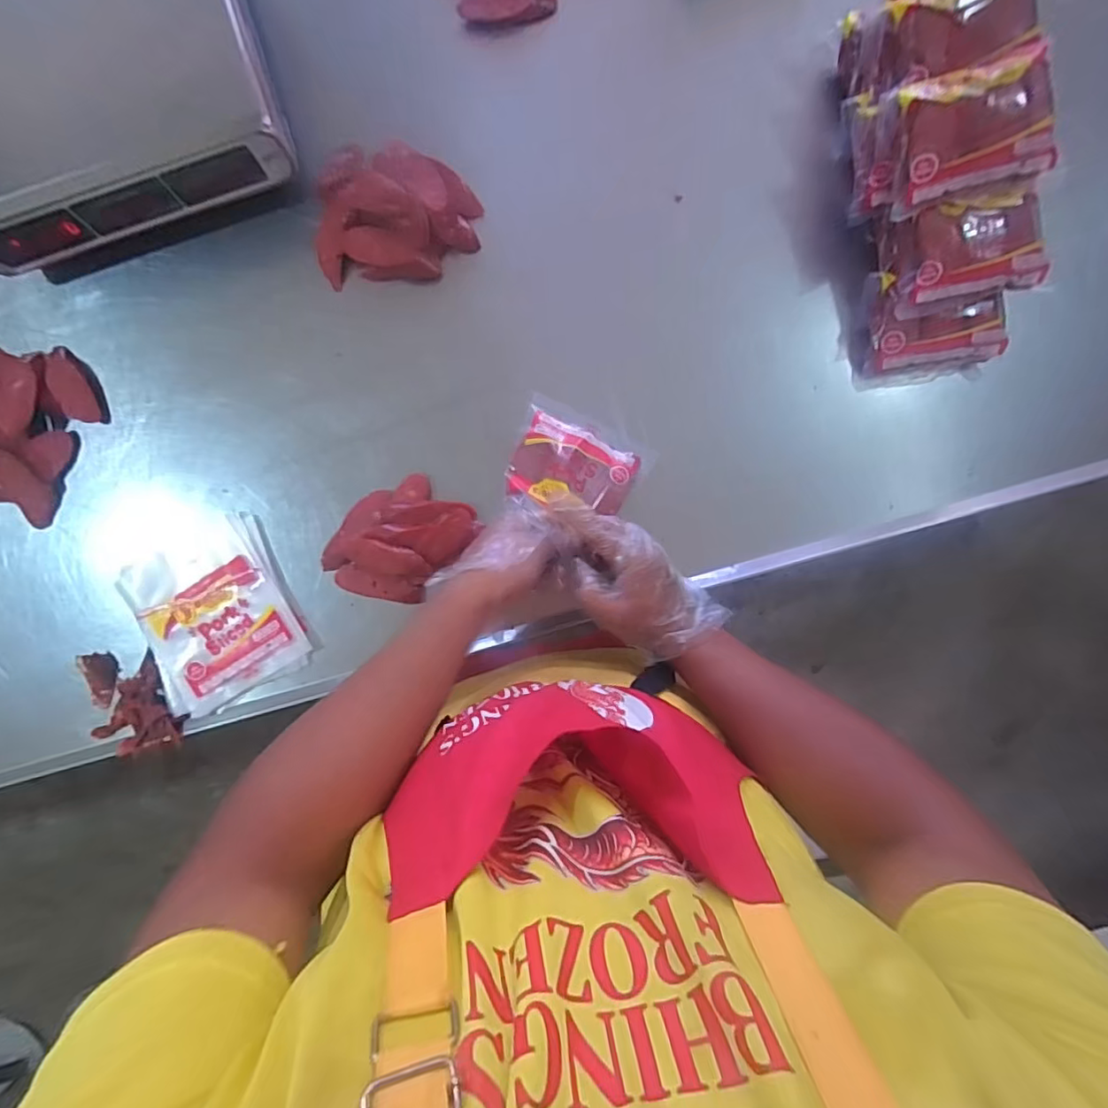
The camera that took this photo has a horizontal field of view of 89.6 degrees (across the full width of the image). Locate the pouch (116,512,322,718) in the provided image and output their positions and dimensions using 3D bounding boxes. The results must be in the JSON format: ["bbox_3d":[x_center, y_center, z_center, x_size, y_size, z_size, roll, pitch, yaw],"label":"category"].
[{"bbox_3d":[-0.384,0.064,0.636,0.171,0.025,0.200,-26,93,5],"label":"pouch"}]

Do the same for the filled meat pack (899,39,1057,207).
[{"bbox_3d":[0.381,-0.386,0.502,0.122,0.028,0.098,-12,91,2],"label":"filled meat pack"}]

